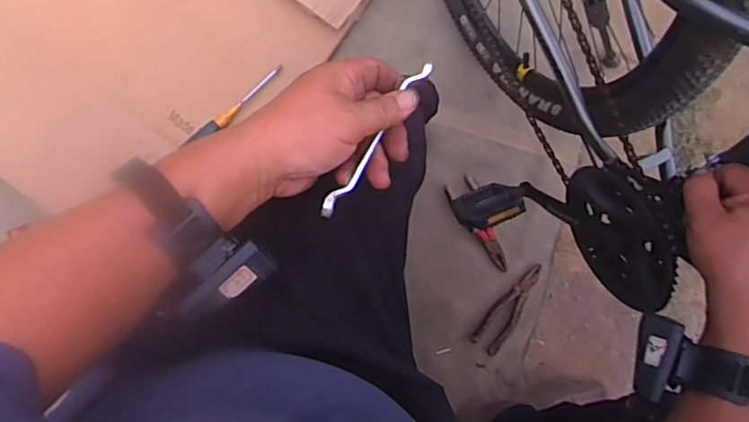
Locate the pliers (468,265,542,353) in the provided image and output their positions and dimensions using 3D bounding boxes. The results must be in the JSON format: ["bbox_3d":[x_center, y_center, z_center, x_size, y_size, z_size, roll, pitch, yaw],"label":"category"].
[{"bbox_3d":[0.228,0.161,0.929,0.052,0.012,0.164,37,87,-2],"label":"pliers"}]

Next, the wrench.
[{"bbox_3d":[0.002,-0.053,0.410,0.014,0.007,0.138,34,84,-2],"label":"wrench"}]

